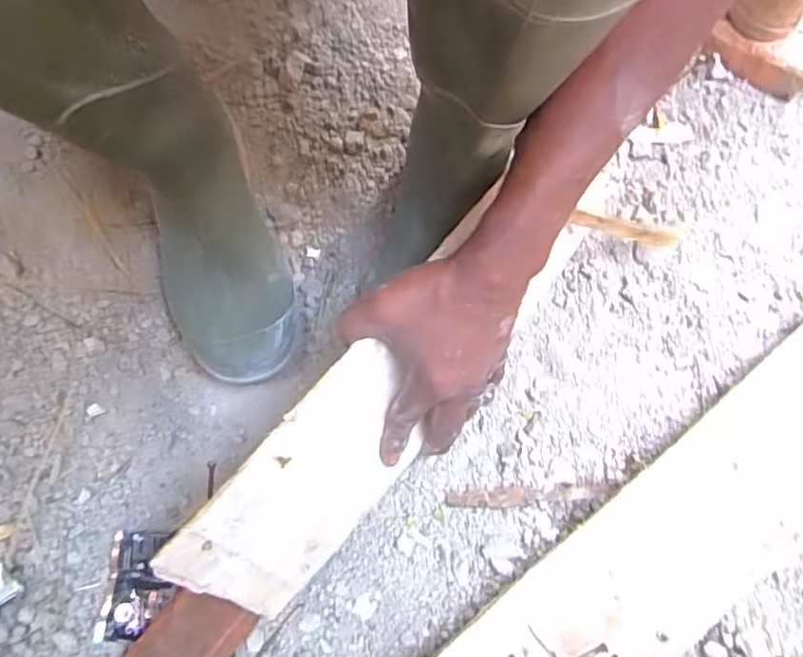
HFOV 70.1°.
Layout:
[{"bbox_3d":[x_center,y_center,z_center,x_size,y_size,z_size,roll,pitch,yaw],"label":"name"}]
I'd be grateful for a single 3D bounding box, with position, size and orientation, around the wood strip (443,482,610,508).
[{"bbox_3d":[0.106,0.139,0.477,0.137,0.006,0.016,-4,76,-3],"label":"wood strip"}]

